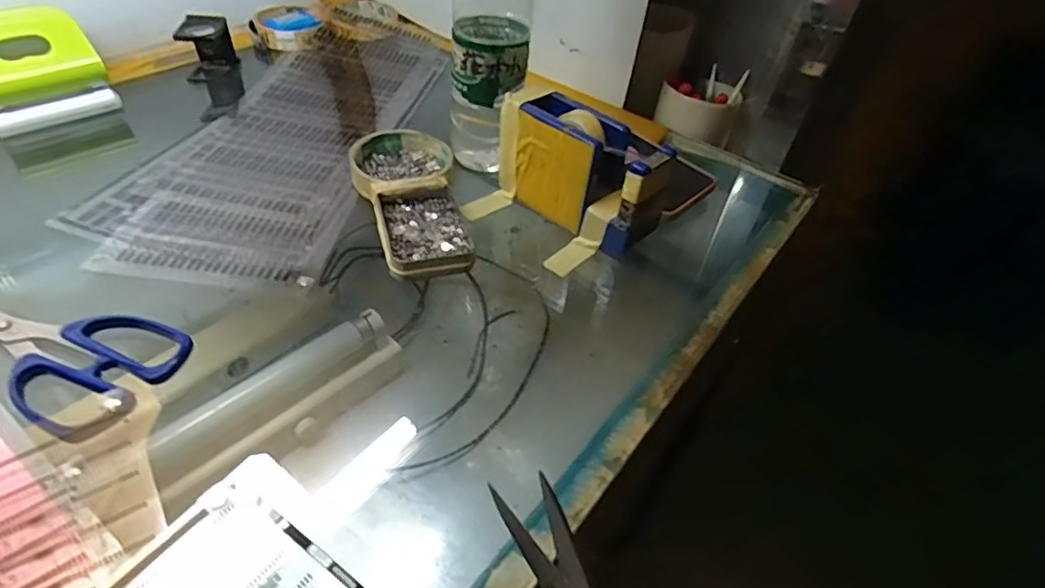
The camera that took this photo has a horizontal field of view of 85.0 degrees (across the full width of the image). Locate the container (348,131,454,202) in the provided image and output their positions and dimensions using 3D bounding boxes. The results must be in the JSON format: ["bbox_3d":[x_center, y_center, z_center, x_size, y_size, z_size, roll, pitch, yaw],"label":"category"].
[{"bbox_3d":[-0.100,-0.105,0.476,0.082,0.022,0.085,4,44,-4],"label":"container"}]

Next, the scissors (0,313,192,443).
[{"bbox_3d":[-0.281,0.025,0.324,0.175,0.014,0.076,19,45,11],"label":"scissors"}]

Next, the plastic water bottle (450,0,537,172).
[{"bbox_3d":[-0.023,-0.205,0.442,0.059,0.216,0.072,3,45,-5],"label":"plastic water bottle"}]

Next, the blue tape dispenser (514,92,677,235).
[{"bbox_3d":[0.044,-0.096,0.442,0.119,0.083,0.048,36,51,26],"label":"blue tape dispenser"}]

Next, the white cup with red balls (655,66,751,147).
[{"bbox_3d":[0.191,-0.207,0.613,0.081,0.053,0.095,18,45,10],"label":"white cup with red balls"}]

